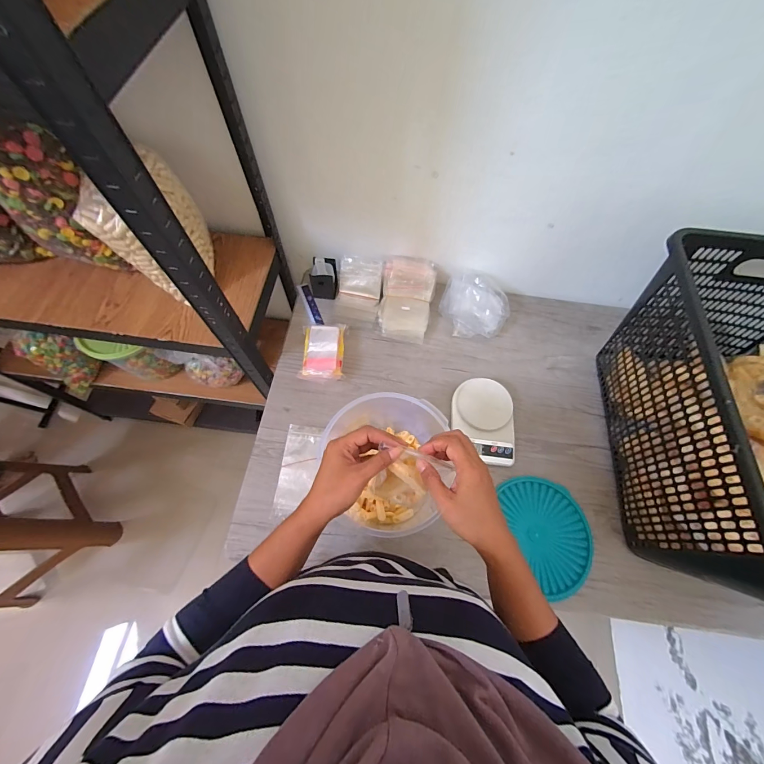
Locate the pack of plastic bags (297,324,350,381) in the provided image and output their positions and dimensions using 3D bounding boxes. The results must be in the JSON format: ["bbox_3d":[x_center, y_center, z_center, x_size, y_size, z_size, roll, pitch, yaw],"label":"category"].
[{"bbox_3d":[-0.129,-0.069,0.740,0.096,0.039,0.146,0,67,-3],"label":"pack of plastic bags"}]

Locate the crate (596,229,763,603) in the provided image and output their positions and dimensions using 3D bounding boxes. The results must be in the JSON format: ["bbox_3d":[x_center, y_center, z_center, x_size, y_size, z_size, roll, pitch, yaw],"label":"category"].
[{"bbox_3d":[0.628,0.073,0.570,0.406,0.315,0.537,7,66,0],"label":"crate"}]

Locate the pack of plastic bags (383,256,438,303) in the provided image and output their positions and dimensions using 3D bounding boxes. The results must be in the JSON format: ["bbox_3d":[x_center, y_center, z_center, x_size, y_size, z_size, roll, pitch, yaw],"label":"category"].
[{"bbox_3d":[0.068,-0.249,0.796,0.128,0.026,0.099,3,90,-6],"label":"pack of plastic bags"}]

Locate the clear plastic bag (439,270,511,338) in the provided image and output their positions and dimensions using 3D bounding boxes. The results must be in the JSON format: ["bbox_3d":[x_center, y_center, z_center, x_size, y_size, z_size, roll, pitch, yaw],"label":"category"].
[{"bbox_3d":[0.223,-0.180,0.785,0.159,0.077,0.135,12,67,3],"label":"clear plastic bag"}]

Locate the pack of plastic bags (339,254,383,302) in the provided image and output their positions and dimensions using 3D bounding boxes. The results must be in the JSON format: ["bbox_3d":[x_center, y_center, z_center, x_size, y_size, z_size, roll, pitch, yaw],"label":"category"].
[{"bbox_3d":[-0.050,-0.256,0.812,0.103,0.091,0.028,11,27,5],"label":"pack of plastic bags"}]

